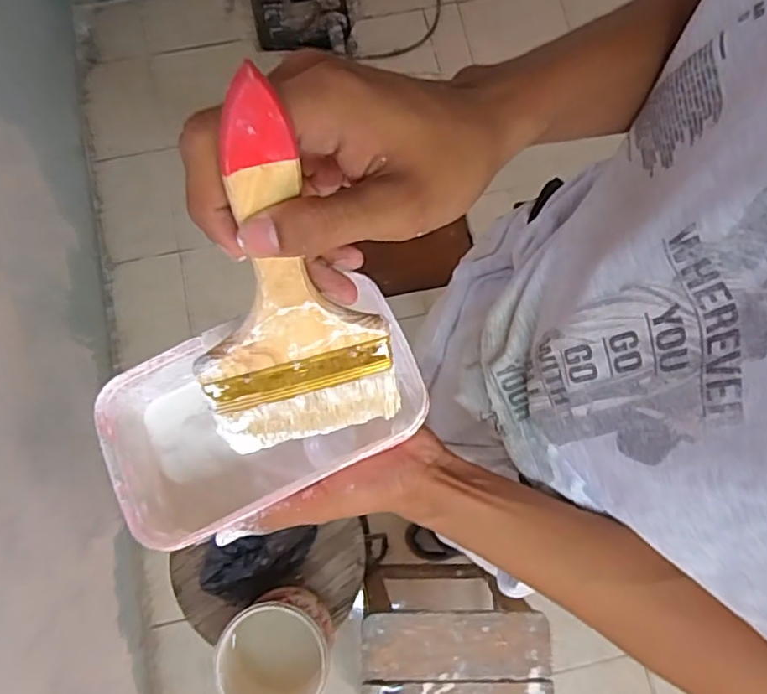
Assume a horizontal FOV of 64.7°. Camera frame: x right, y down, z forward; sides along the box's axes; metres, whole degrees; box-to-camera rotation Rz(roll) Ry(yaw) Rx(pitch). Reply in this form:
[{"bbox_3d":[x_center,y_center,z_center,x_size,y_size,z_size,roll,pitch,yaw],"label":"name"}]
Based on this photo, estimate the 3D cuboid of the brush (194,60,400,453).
[{"bbox_3d":[-0.043,-0.016,0.262,0.088,0.199,0.020,-4,49,0],"label":"brush"}]

